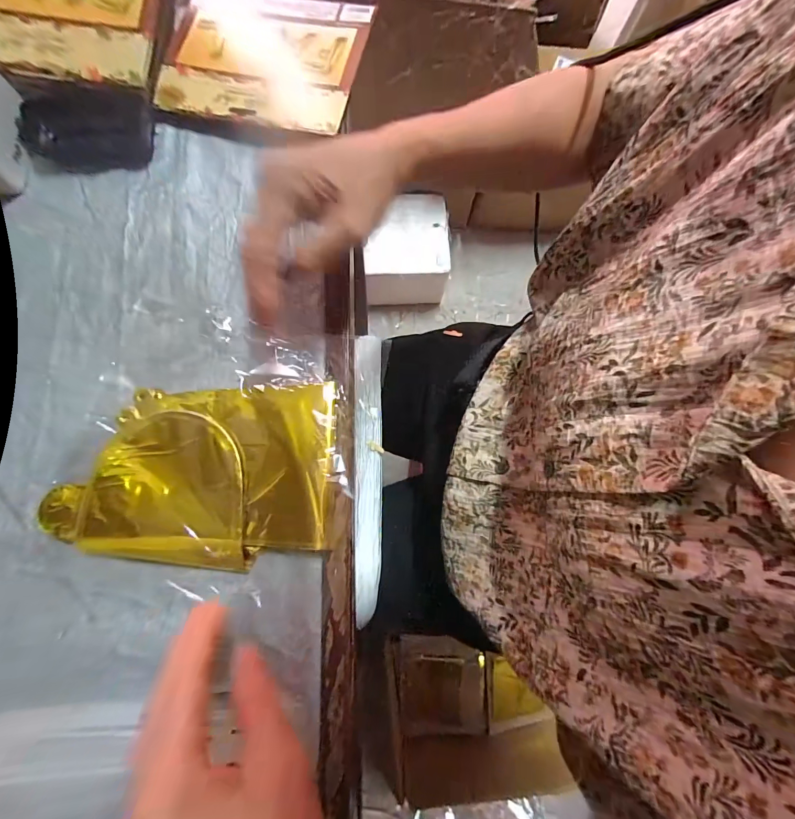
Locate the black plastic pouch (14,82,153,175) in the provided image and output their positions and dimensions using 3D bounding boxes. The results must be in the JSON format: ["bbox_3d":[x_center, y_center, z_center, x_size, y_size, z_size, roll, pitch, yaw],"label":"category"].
[{"bbox_3d":[-0.290,-0.260,0.357,0.112,0.034,0.058,-8,78,-2],"label":"black plastic pouch"}]

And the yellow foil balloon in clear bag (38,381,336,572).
[{"bbox_3d":[-0.159,0.049,0.300,0.210,0.015,0.139,1,77,2],"label":"yellow foil balloon in clear bag"}]

